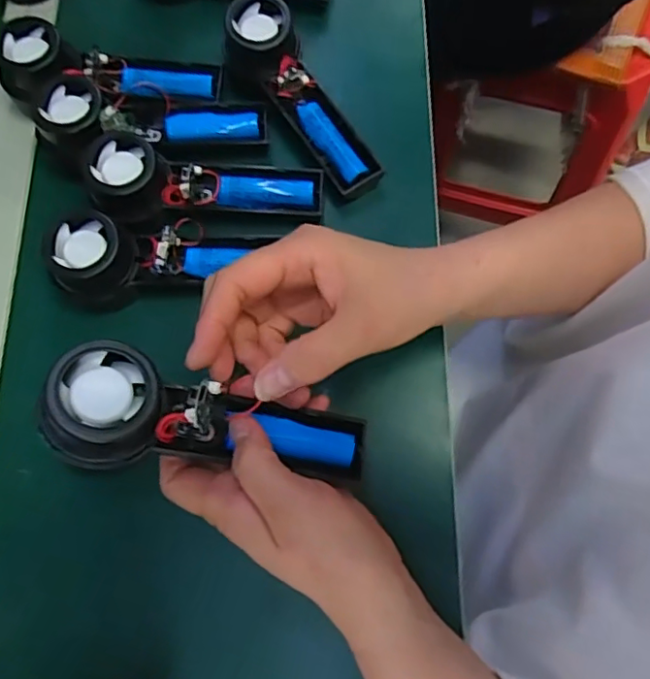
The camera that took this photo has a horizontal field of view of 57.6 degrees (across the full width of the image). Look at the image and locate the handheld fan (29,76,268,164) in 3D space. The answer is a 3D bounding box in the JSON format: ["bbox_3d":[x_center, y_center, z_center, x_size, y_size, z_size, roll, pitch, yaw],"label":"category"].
[{"bbox_3d":[-0.126,-0.150,0.418,0.163,0.038,0.071,1,73,1],"label":"handheld fan"}]

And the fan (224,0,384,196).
[{"bbox_3d":[-0.021,-0.171,0.428,0.055,0.051,0.159,-30,73,-6],"label":"fan"}]

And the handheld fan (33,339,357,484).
[{"bbox_3d":[-0.052,0.043,0.290,0.157,0.035,0.051,16,72,-25],"label":"handheld fan"}]

